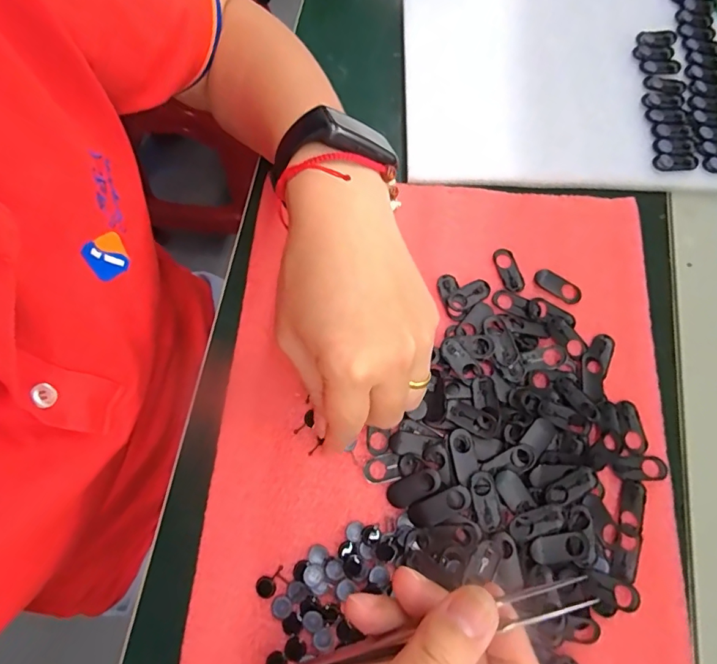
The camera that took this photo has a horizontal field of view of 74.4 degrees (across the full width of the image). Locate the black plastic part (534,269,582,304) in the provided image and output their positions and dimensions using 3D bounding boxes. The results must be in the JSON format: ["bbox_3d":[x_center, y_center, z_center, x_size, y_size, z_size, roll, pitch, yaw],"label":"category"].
[{"bbox_3d":[0.131,-0.030,0.309,0.031,0.004,0.014,33,73,9],"label":"black plastic part"}]

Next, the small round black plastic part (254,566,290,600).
[{"bbox_3d":[-0.047,0.135,0.252,0.017,0.004,0.011,-29,75,-11],"label":"small round black plastic part"}]

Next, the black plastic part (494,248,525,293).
[{"bbox_3d":[0.101,-0.041,0.313,0.013,0.004,0.032,-15,72,-7],"label":"black plastic part"}]

